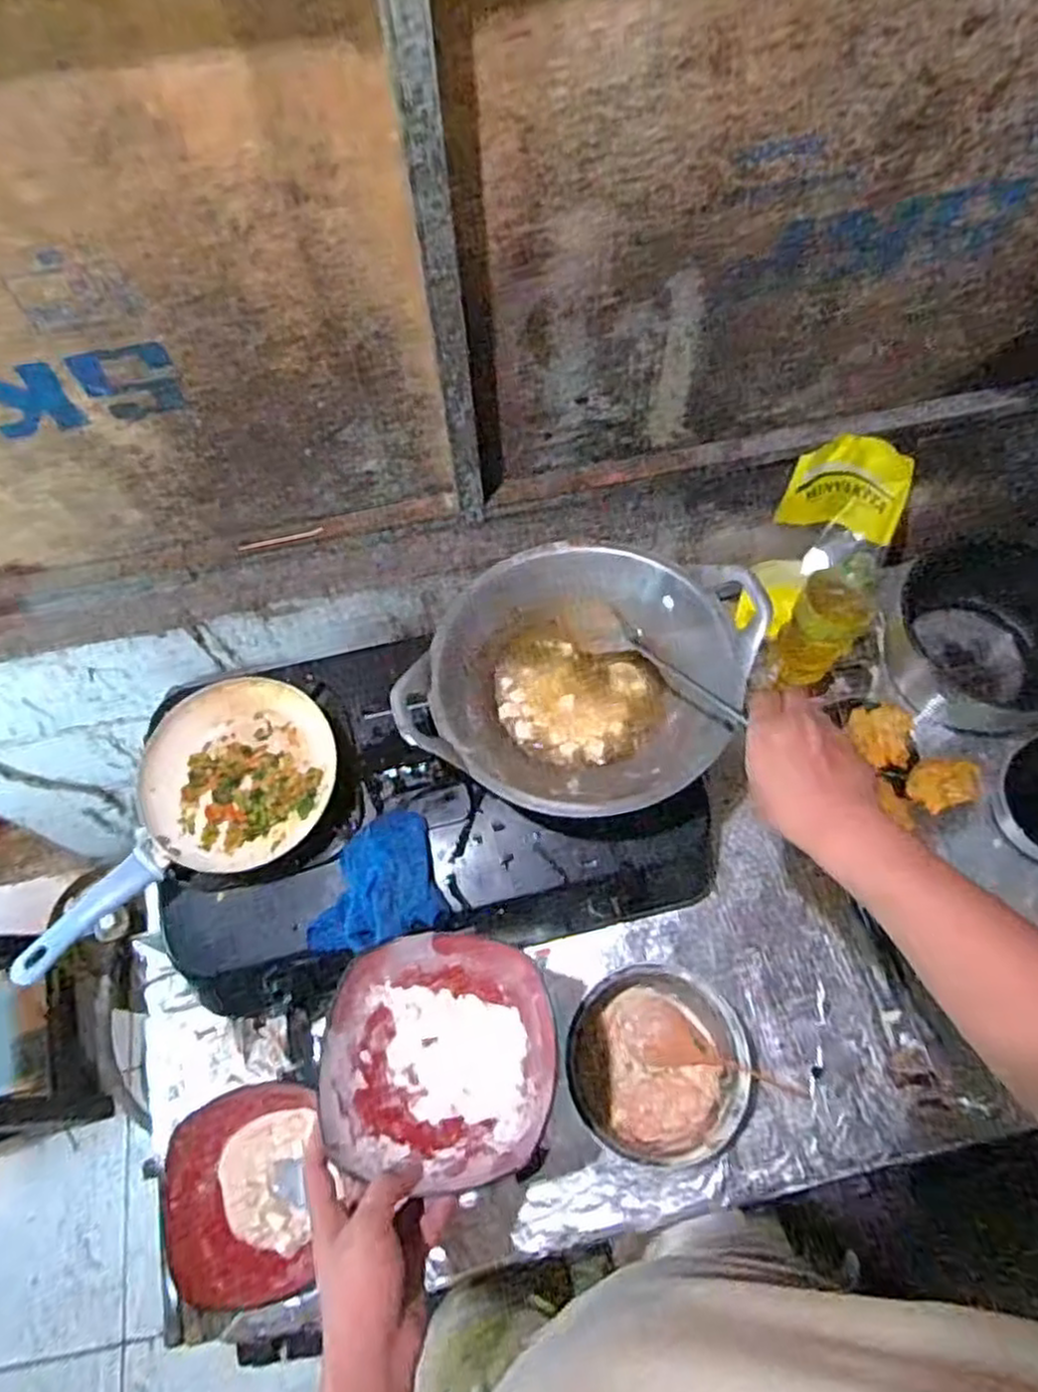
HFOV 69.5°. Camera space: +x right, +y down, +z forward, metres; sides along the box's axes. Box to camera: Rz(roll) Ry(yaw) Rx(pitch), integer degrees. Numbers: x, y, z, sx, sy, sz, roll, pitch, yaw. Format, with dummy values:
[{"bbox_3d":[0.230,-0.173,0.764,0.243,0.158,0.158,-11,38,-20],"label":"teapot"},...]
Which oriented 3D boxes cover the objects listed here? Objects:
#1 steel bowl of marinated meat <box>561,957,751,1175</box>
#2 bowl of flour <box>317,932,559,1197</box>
[{"bbox_3d":[0.139,0.368,0.758,0.159,0.097,0.162,-1,66,3],"label":"steel bowl of marinated meat"},{"bbox_3d":[-0.061,0.287,0.605,0.175,0.064,0.174,-1,66,3],"label":"bowl of flour"}]

